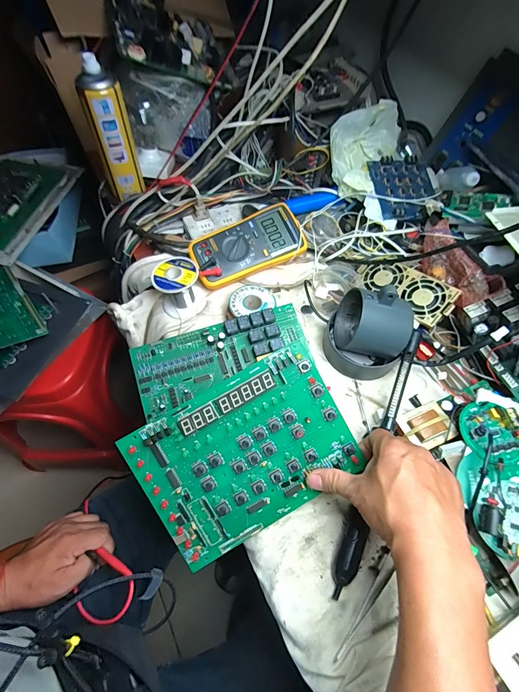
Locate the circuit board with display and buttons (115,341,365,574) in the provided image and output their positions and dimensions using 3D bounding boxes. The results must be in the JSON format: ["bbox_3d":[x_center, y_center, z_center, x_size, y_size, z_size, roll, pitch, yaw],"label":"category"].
[{"bbox_3d":[-0.013,0.114,0.355,0.213,0.009,0.156,-30,94,-4],"label":"circuit board with display and buttons"}]

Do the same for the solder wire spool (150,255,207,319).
[{"bbox_3d":[-0.117,-0.084,0.499,0.067,0.072,0.062,1,60,-2],"label":"solder wire spool"}]

